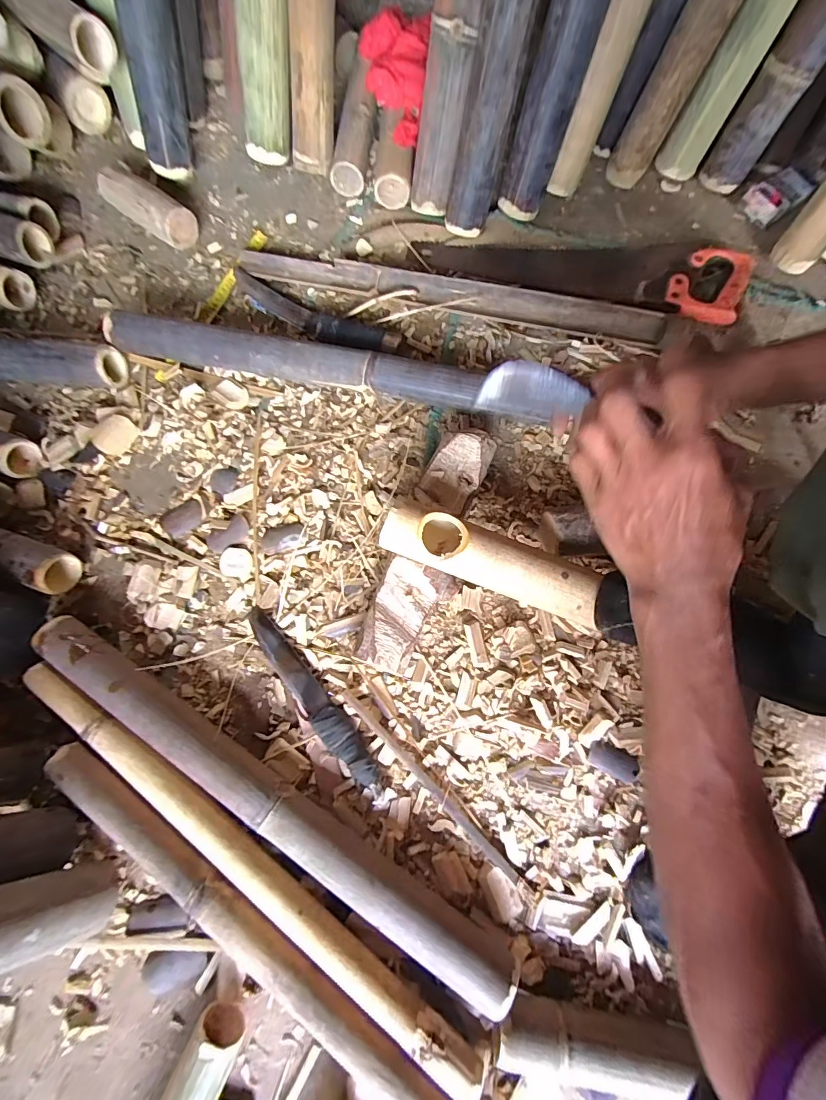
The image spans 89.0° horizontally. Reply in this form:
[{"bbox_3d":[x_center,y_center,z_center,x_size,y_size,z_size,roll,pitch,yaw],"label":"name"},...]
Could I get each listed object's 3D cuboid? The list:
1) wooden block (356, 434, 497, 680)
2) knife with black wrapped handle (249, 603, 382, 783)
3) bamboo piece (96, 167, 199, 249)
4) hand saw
[{"bbox_3d":[0.020,-0.007,0.544,0.094,0.062,0.324,19,78,4],"label":"wooden block"},{"bbox_3d":[-0.131,0.179,0.526,0.037,0.027,0.256,-41,81,-9],"label":"knife with black wrapped handle"},{"bbox_3d":[-0.415,-0.536,0.661,0.160,0.064,0.057,34,79,7],"label":"bamboo piece"},{"bbox_3d":[0.264,-0.458,0.652,0.513,0.041,0.156,14,77,3],"label":"hand saw"}]

